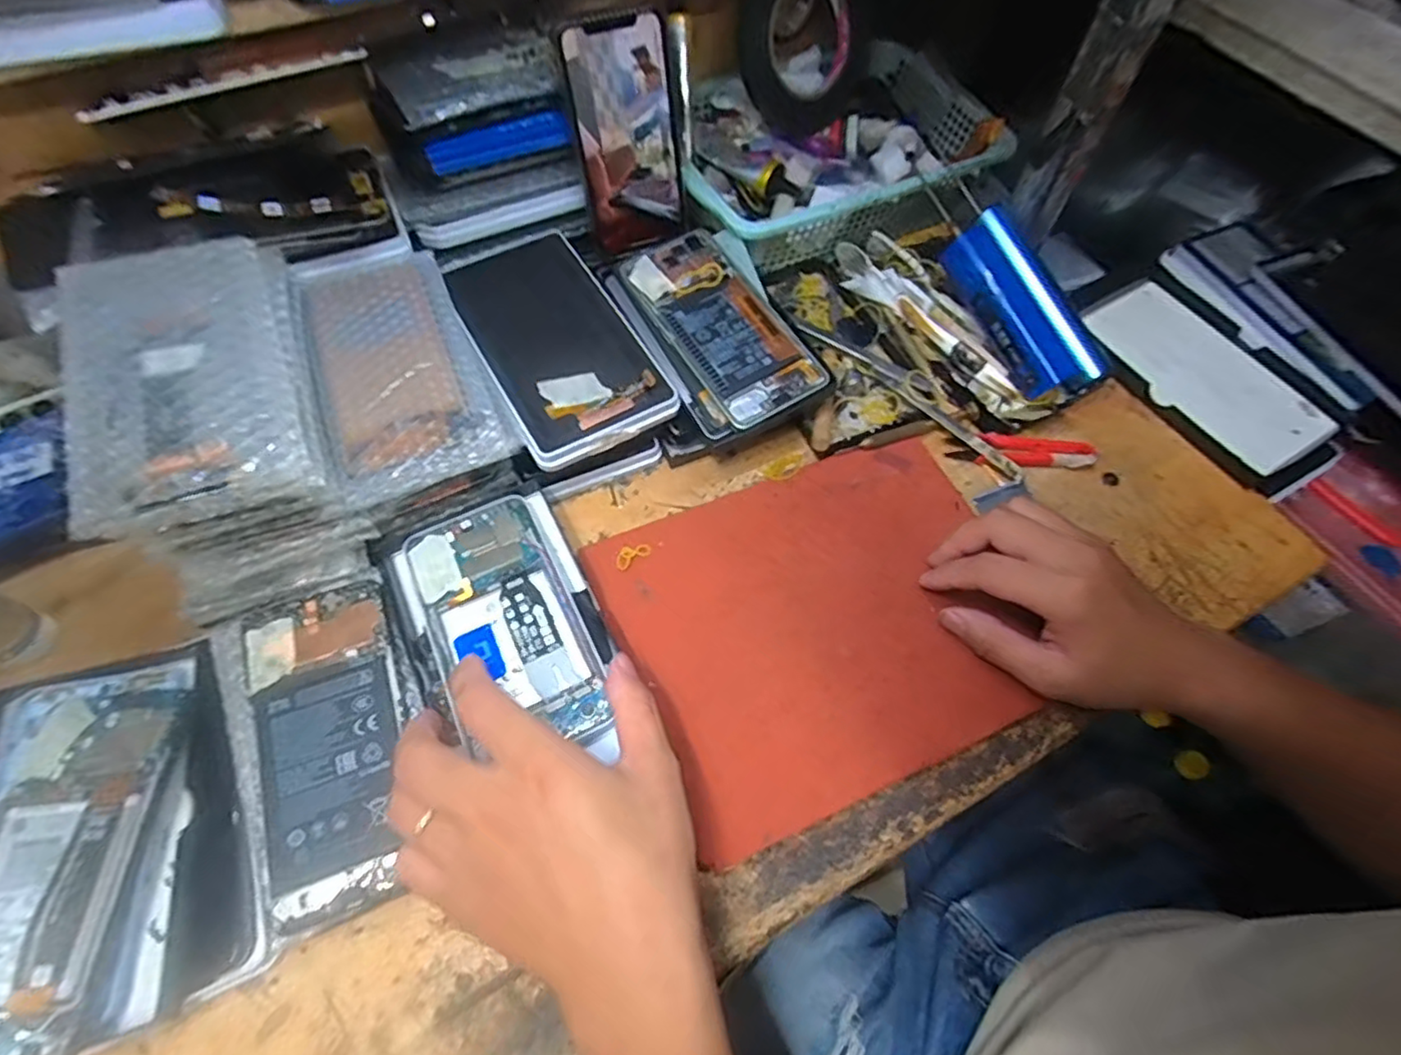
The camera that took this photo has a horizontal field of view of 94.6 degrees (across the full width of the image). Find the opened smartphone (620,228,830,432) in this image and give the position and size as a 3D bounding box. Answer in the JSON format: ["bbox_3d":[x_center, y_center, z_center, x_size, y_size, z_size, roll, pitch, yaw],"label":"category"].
[{"bbox_3d":[0.014,-0.141,0.444,0.073,0.006,0.159,-32,73,-9],"label":"opened smartphone"}]

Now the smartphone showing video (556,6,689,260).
[{"bbox_3d":[-0.050,-0.267,0.447,0.076,0.140,0.011,-18,49,-7],"label":"smartphone showing video"}]

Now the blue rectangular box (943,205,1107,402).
[{"bbox_3d":[0.236,-0.162,0.480,0.055,0.045,0.146,-29,85,-16],"label":"blue rectangular box"}]

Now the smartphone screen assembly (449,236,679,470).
[{"bbox_3d":[-0.100,-0.132,0.438,0.101,0.014,0.186,-27,72,-17],"label":"smartphone screen assembly"}]

